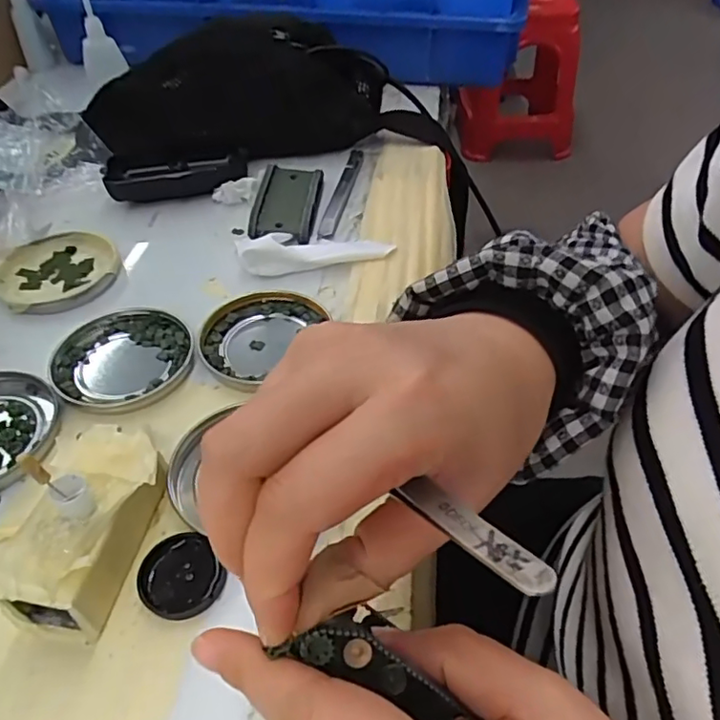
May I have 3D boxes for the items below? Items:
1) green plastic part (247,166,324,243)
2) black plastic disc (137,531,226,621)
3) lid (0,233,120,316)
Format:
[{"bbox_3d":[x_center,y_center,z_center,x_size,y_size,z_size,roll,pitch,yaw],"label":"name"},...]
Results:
[{"bbox_3d":[-0.055,-0.121,0.448,0.047,0.020,0.087,0,46,2],"label":"green plastic part"},{"bbox_3d":[-0.077,0.092,0.250,0.033,0.007,0.034,-1,46,1],"label":"black plastic disc"},{"bbox_3d":[-0.208,-0.062,0.401,0.069,0.011,0.077,30,54,28],"label":"lid"}]

